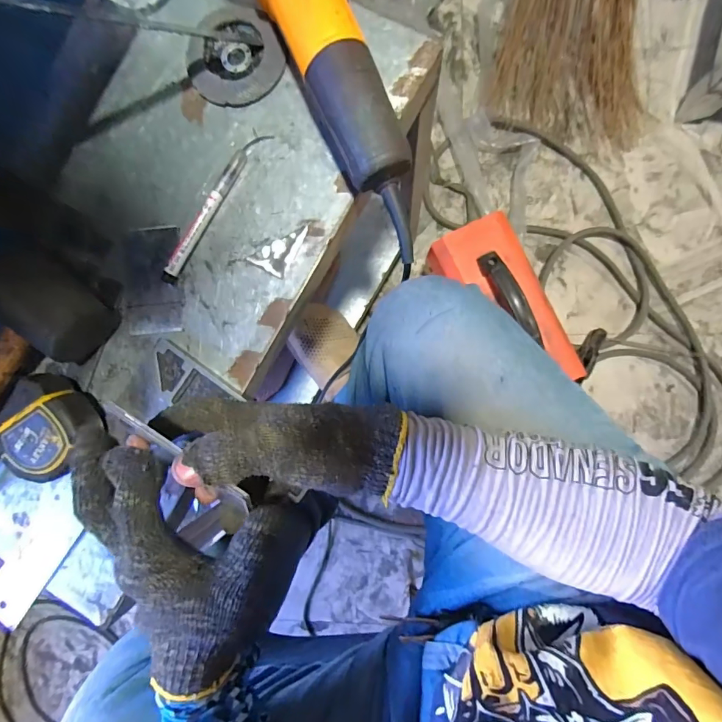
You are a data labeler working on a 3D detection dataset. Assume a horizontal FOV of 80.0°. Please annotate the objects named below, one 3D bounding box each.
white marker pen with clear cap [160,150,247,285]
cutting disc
[{"bbox_3d":[-0.144,-0.132,0.394,0.013,0.016,0.137,30,91,6],"label":"white marker pen with clear cap"},{"bbox_3d":[-0.119,-0.282,0.399,0.092,0.010,0.085,0,88,5],"label":"cutting disc"}]

